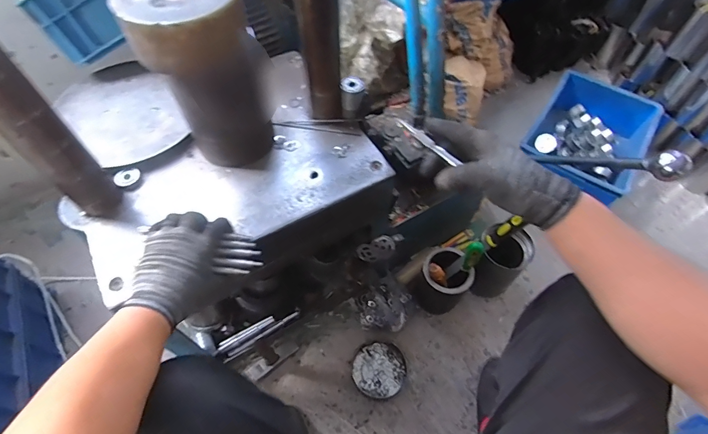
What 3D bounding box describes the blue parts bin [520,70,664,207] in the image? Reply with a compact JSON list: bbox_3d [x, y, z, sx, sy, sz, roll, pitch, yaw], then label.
[{"bbox_3d":[0.698,-0.234,1.179,0.317,0.124,0.421,36,64,20],"label":"blue parts bin"}]

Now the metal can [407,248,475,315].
[{"bbox_3d":[0.205,0.153,0.914,0.106,0.159,0.105,0,58,0],"label":"metal can"}]

